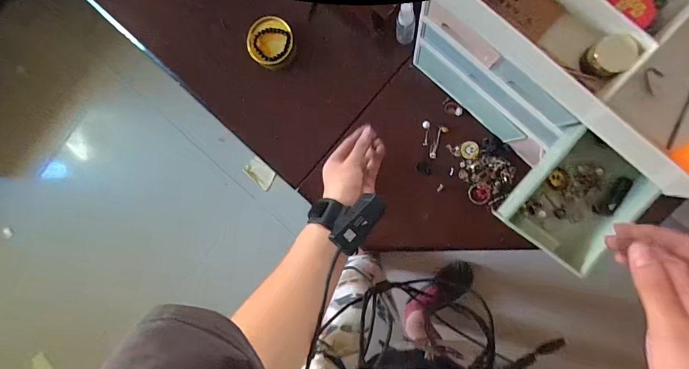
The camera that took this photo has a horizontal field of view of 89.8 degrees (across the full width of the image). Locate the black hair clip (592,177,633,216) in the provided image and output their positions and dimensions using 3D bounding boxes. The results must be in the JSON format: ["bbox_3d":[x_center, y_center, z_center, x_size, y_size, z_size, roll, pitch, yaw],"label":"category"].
[{"bbox_3d":[0.296,0.012,0.377,0.012,0.018,0.049,36,96,6],"label":"black hair clip"}]

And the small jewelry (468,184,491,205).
[{"bbox_3d":[0.236,0.017,0.605,0.035,0.004,0.037,0,92,9],"label":"small jewelry"}]

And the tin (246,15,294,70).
[{"bbox_3d":[-0.131,-0.253,0.614,0.083,0.016,0.081,0,92,9],"label":"tin"}]

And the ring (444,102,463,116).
[{"bbox_3d":[0.188,-0.129,0.596,0.030,0.006,0.020,38,96,6],"label":"ring"}]

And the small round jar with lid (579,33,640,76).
[{"bbox_3d":[0.234,-0.112,0.305,0.032,0.023,0.032,0,92,9],"label":"small round jar with lid"}]

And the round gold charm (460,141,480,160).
[{"bbox_3d":[0.218,-0.059,0.600,0.029,0.004,0.032,-3,91,9],"label":"round gold charm"}]

